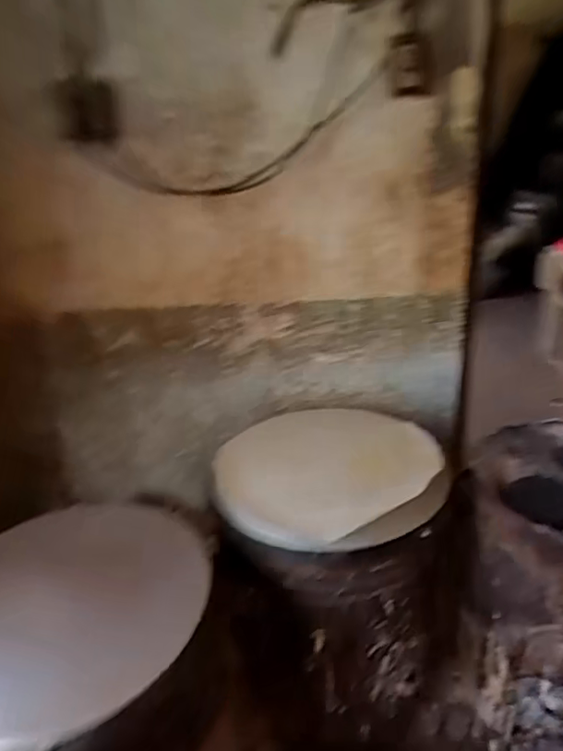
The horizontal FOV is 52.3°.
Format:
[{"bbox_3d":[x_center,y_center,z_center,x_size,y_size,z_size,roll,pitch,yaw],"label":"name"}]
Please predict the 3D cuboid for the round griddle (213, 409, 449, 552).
[{"bbox_3d":[0.079,0.144,0.900,0.332,0.066,0.332,-5,24,7],"label":"round griddle"}]

